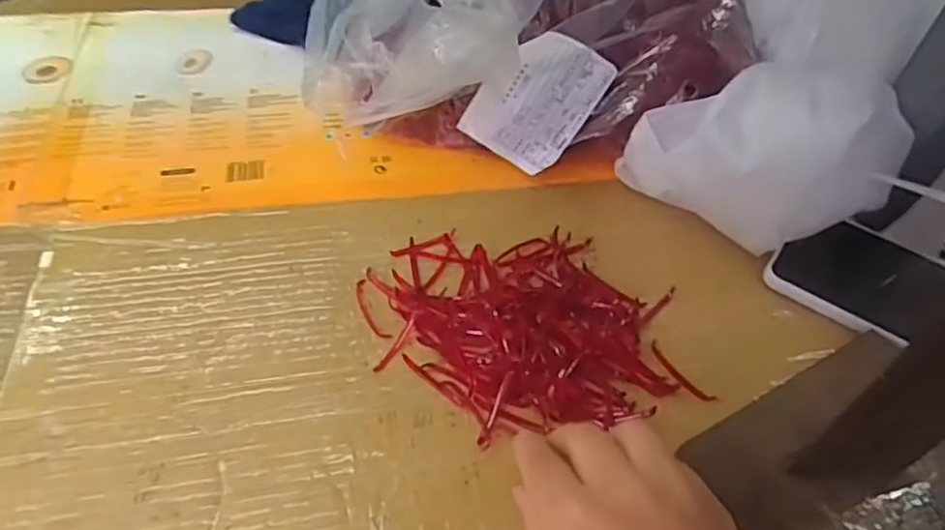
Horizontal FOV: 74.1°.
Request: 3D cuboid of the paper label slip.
[{"bbox_3d":[0.044,-0.113,0.431,0.071,0.092,0.007,31,26,-11],"label":"paper label slip"}]

